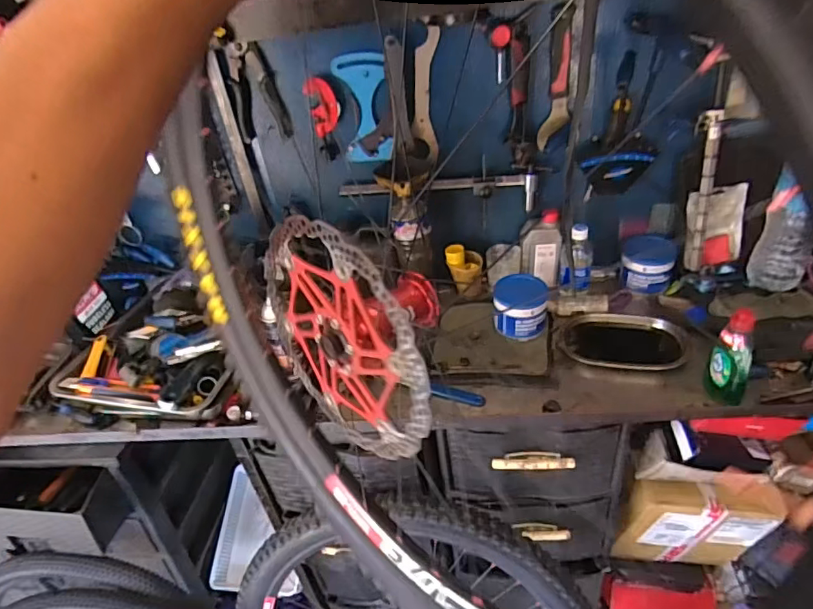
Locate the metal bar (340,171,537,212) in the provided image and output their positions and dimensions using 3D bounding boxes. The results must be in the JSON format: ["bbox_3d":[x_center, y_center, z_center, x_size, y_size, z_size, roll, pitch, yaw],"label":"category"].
[{"bbox_3d":[0.065,-0.217,1.055,0.393,0.074,0.026,-4,36,5],"label":"metal bar"}]

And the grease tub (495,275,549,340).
[{"bbox_3d":[0.222,0.004,1.018,0.104,0.092,0.088,1,36,11],"label":"grease tub"}]

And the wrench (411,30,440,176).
[{"bbox_3d":[0.037,-0.376,0.971,0.047,0.251,0.008,9,33,15],"label":"wrench"}]

